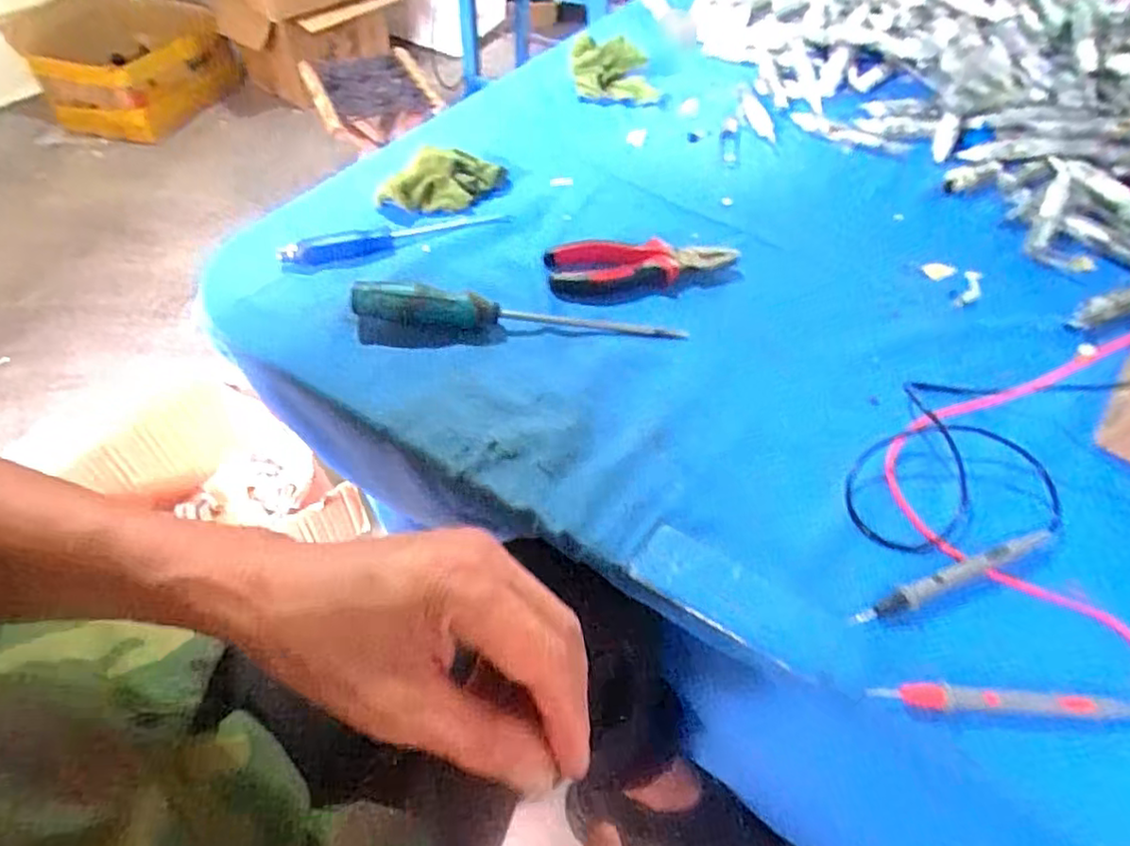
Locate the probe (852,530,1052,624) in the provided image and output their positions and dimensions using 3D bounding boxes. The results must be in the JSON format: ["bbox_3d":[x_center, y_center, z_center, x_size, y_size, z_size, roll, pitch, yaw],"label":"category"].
[{"bbox_3d":[0.228,0.089,0.374,0.142,0.009,0.011,-16,54,-15],"label":"probe"}]

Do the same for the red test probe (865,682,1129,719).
[{"bbox_3d":[0.231,0.144,0.332,0.143,0.009,0.013,3,51,-1],"label":"red test probe"}]

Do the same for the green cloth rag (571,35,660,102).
[{"bbox_3d":[0.058,-0.416,0.748,0.105,0.042,0.086,4,51,0],"label":"green cloth rag"}]

